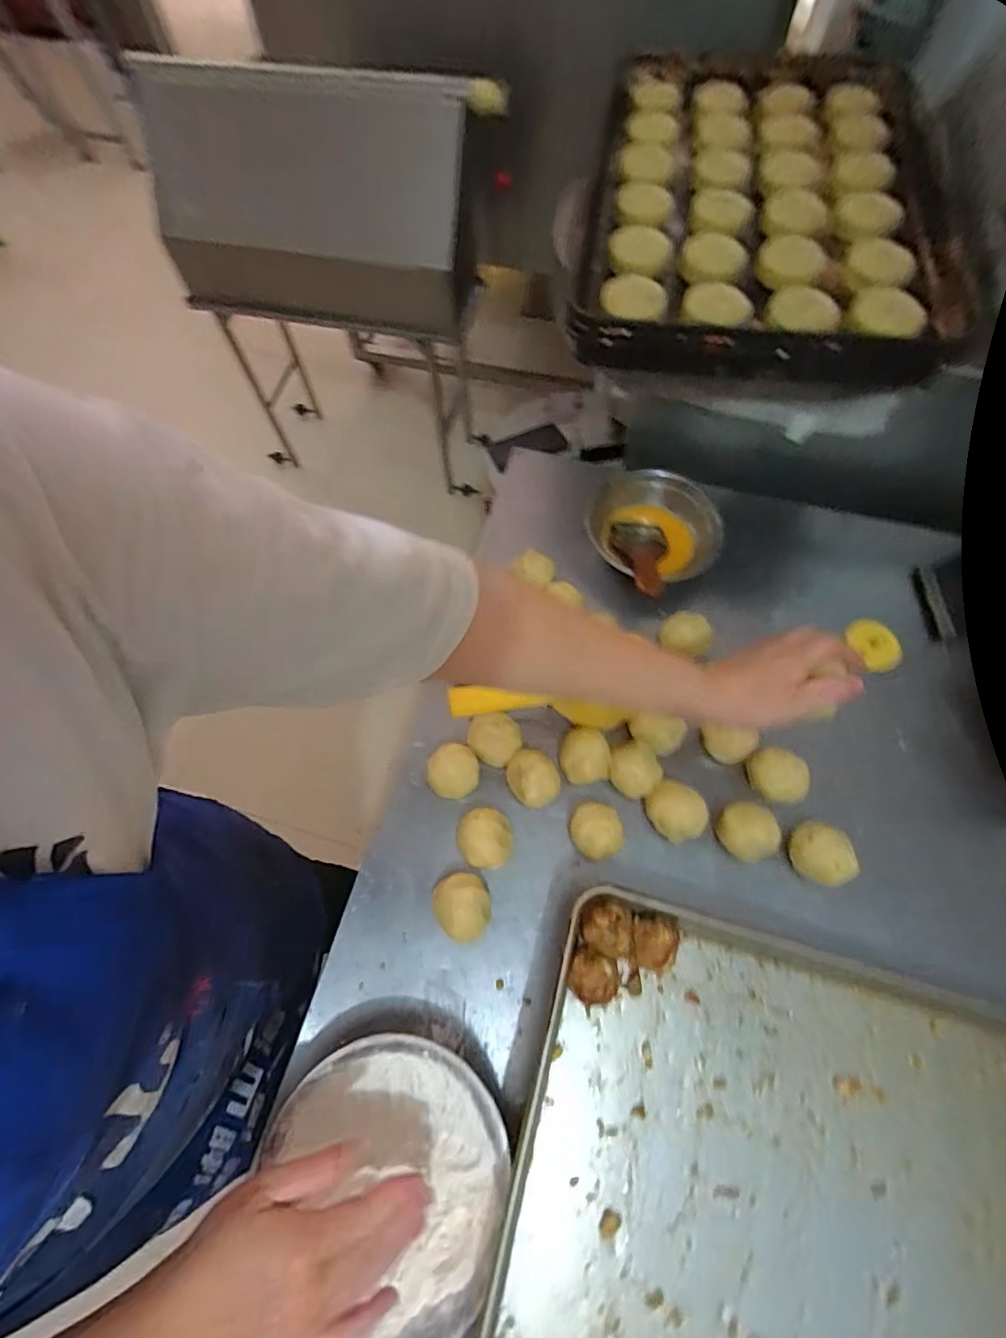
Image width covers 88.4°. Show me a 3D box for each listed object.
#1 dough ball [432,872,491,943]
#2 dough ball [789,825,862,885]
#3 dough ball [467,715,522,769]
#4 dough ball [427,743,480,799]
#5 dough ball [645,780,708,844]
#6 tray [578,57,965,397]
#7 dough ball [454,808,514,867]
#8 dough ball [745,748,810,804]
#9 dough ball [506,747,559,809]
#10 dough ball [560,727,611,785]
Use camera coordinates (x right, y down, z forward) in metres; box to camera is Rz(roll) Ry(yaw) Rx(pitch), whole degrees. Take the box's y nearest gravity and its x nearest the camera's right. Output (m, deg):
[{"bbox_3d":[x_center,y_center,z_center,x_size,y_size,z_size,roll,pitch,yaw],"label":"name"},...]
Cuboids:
[{"bbox_3d":[-0.038,0.229,0.498,0.054,0.048,0.060,-23,68,-9],"label":"dough ball"},{"bbox_3d":[0.311,0.181,0.505,0.051,0.036,0.053,0,66,0],"label":"dough ball"},{"bbox_3d":[-0.011,0.078,0.557,0.060,0.044,0.051,16,68,7],"label":"dough ball"},{"bbox_3d":[-0.052,0.108,0.543,0.056,0.045,0.052,-31,70,-12],"label":"dough ball"},{"bbox_3d":[0.175,0.145,0.526,0.052,0.036,0.056,0,66,0],"label":"dough ball"},{"bbox_3d":[0.324,-0.597,0.661,0.403,0.081,0.633,9,67,4],"label":"tray"},{"bbox_3d":[-0.018,0.172,0.523,0.054,0.040,0.054,0,66,0],"label":"dough ball"},{"bbox_3d":[0.284,0.110,0.536,0.046,0.037,0.054,-14,67,-6],"label":"dough ball"},{"bbox_3d":[0.031,0.116,0.542,0.049,0.040,0.056,-41,72,-16],"label":"dough ball"},{"bbox_3d":[0.085,0.090,0.545,0.052,0.045,0.053,0,66,0],"label":"dough ball"}]

